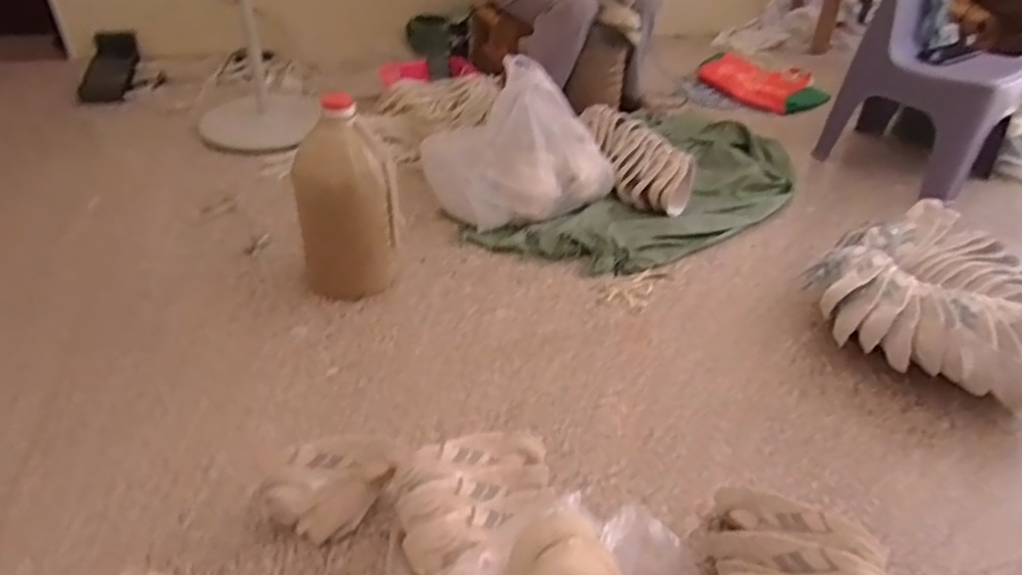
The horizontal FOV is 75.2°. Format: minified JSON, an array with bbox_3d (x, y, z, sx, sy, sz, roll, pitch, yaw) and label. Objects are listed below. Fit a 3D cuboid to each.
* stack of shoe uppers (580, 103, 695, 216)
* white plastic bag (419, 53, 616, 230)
[{"bbox_3d":[0.318,-0.331,1.707,0.181,0.106,0.419,-15,43,-23],"label":"stack of shoe uppers"},{"bbox_3d":[0.005,-0.362,1.622,0.396,0.254,0.401,-18,44,-26],"label":"white plastic bag"}]

